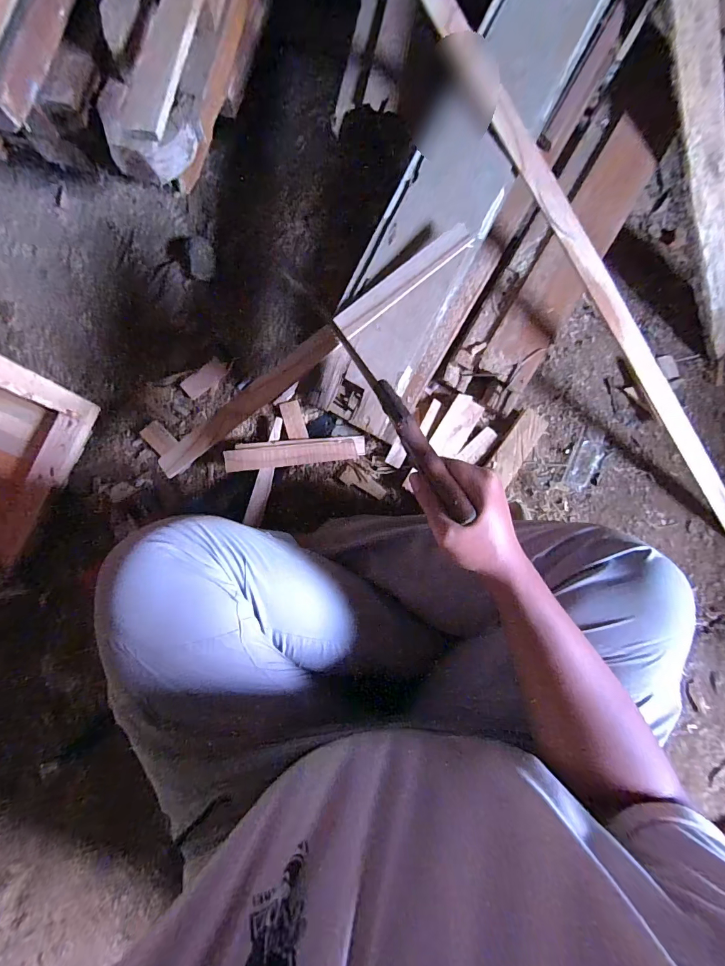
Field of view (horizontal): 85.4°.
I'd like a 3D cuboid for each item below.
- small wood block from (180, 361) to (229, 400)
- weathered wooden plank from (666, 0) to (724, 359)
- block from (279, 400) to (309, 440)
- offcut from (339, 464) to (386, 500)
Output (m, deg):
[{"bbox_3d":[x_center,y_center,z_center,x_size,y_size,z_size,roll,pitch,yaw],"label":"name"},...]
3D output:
[{"bbox_3d":[-0.275,-0.183,0.687,0.082,0.007,0.035,-42,90,-8],"label":"small wood block"},{"bbox_3d":[0.567,-0.545,0.643,0.126,0.021,0.667,-28,110,-8],"label":"weathered wooden plank"},{"bbox_3d":[-0.119,-0.109,0.682,0.034,0.007,0.077,-16,74,-7],"label":"block"},{"bbox_3d":[0.002,0.002,0.673,0.080,0.009,0.028,30,82,-2],"label":"offcut"}]

